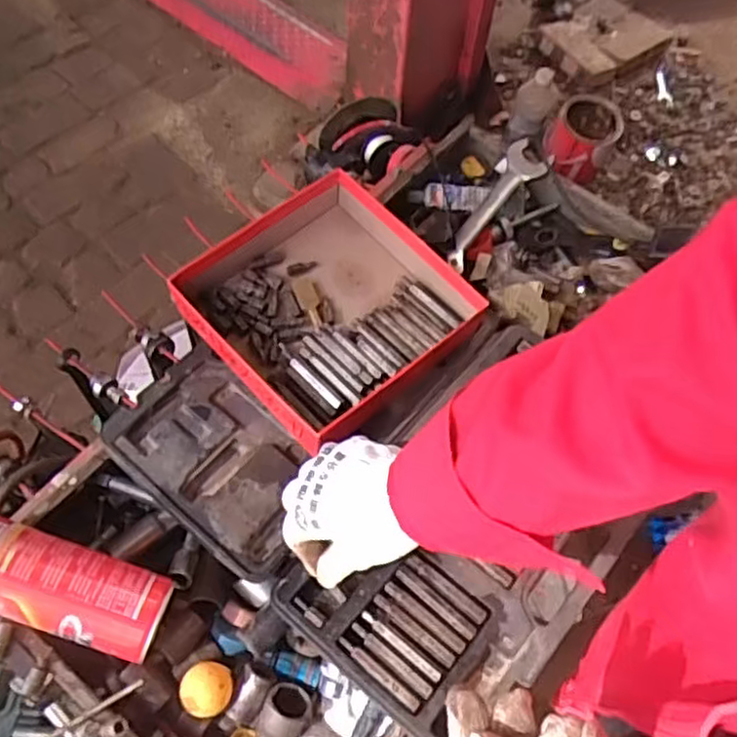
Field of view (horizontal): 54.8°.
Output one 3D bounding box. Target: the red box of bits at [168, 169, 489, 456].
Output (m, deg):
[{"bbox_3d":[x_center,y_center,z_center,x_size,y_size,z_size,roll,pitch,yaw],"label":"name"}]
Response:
[{"bbox_3d":[-0.042,-0.061,0.645,0.206,0.054,0.217,-41,70,-20],"label":"red box of bits"}]

